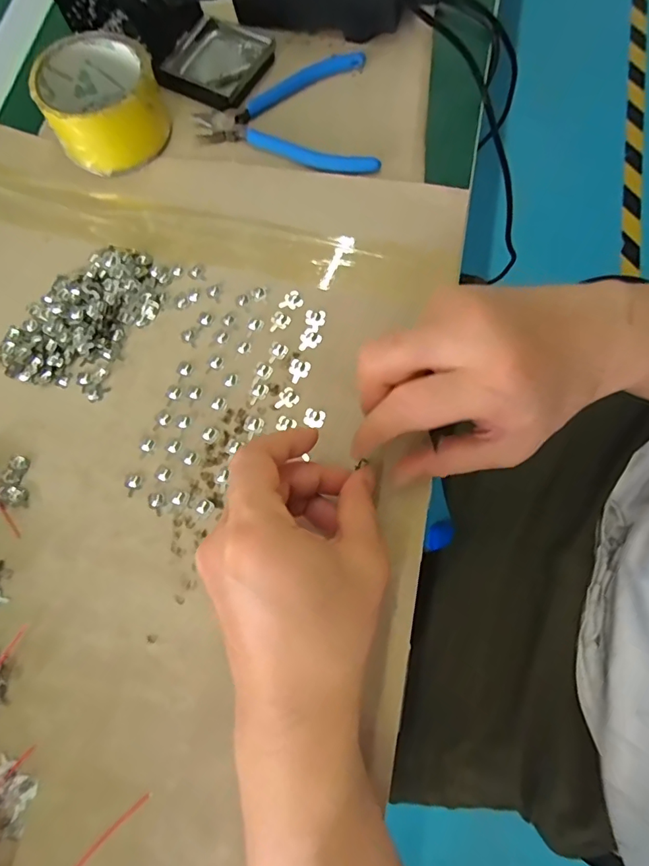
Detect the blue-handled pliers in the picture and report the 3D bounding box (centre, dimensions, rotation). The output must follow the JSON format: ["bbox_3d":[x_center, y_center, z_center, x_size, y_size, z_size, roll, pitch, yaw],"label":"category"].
[{"bbox_3d":[-0.019,-0.258,0.369,0.145,0.008,0.105,15,75,6],"label":"blue-handled pliers"}]

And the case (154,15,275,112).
[{"bbox_3d":[-0.091,-0.303,0.382,0.080,0.012,0.074,27,77,9],"label":"case"}]

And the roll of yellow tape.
[{"bbox_3d":[-0.164,-0.249,0.353,0.082,0.043,0.083,-1,74,2],"label":"roll of yellow tape"}]

